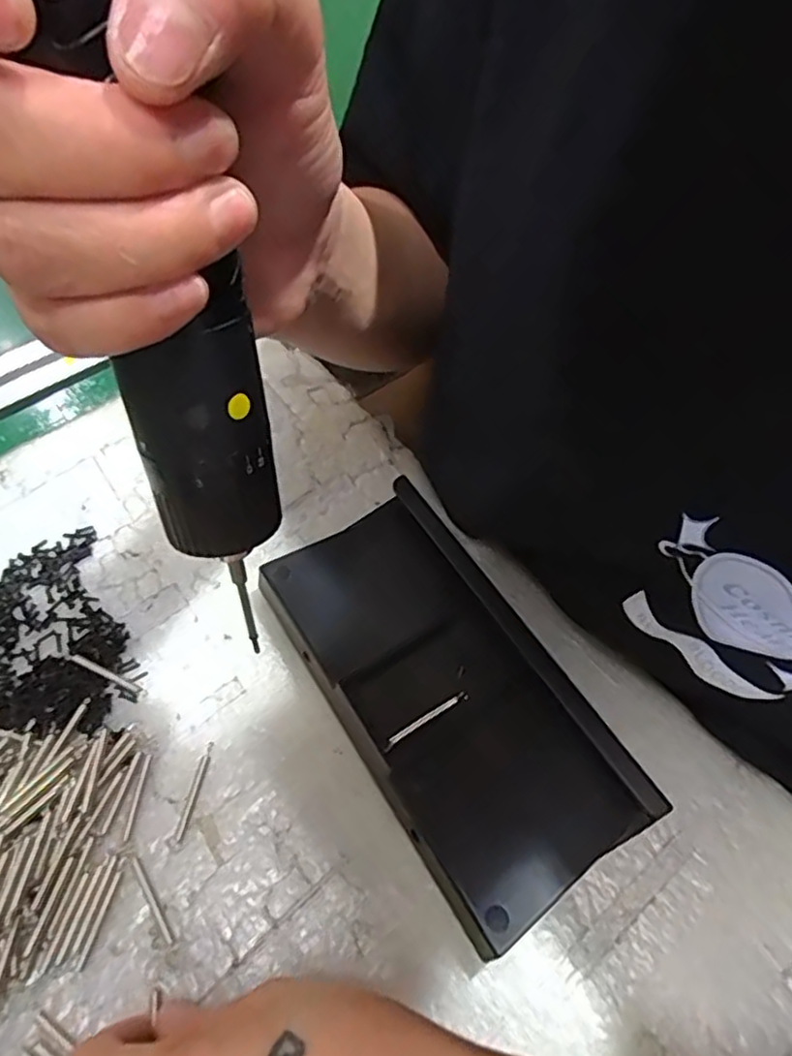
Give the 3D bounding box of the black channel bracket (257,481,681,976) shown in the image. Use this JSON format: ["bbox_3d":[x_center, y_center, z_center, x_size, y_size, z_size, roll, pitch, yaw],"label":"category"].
[{"bbox_3d":[0.018,0.063,0.262,0.080,0.024,0.162,-28,62,-17],"label":"black channel bracket"}]

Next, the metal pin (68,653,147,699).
[{"bbox_3d":[-0.121,0.060,0.271,0.038,0.004,0.004,21,60,12],"label":"metal pin"}]

